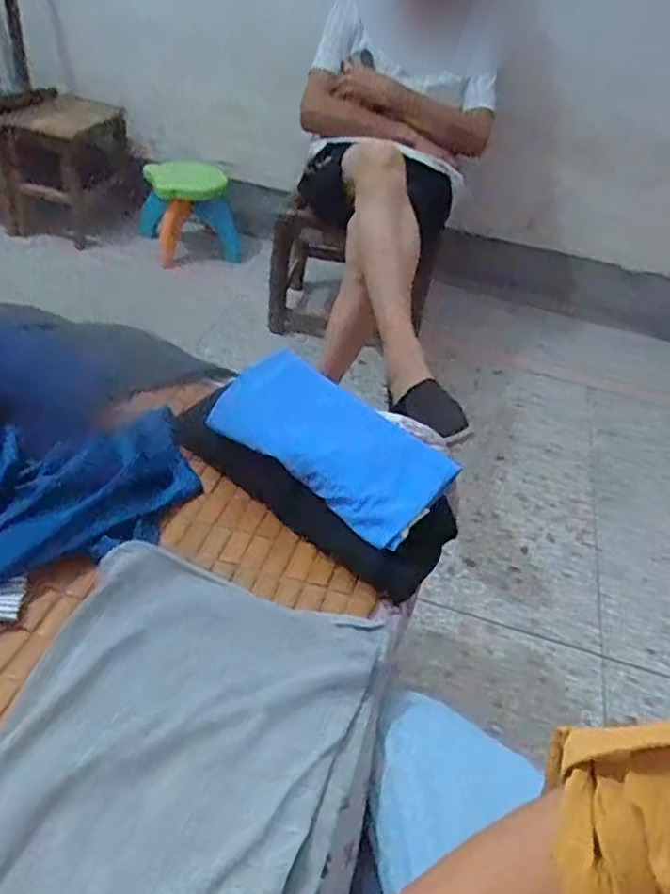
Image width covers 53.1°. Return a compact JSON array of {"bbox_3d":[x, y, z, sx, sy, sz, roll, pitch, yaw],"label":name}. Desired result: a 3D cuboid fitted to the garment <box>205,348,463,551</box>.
[{"bbox_3d":[0.001,-0.007,0.679,0.225,0.027,0.129,37,56,10],"label":"garment"}]

